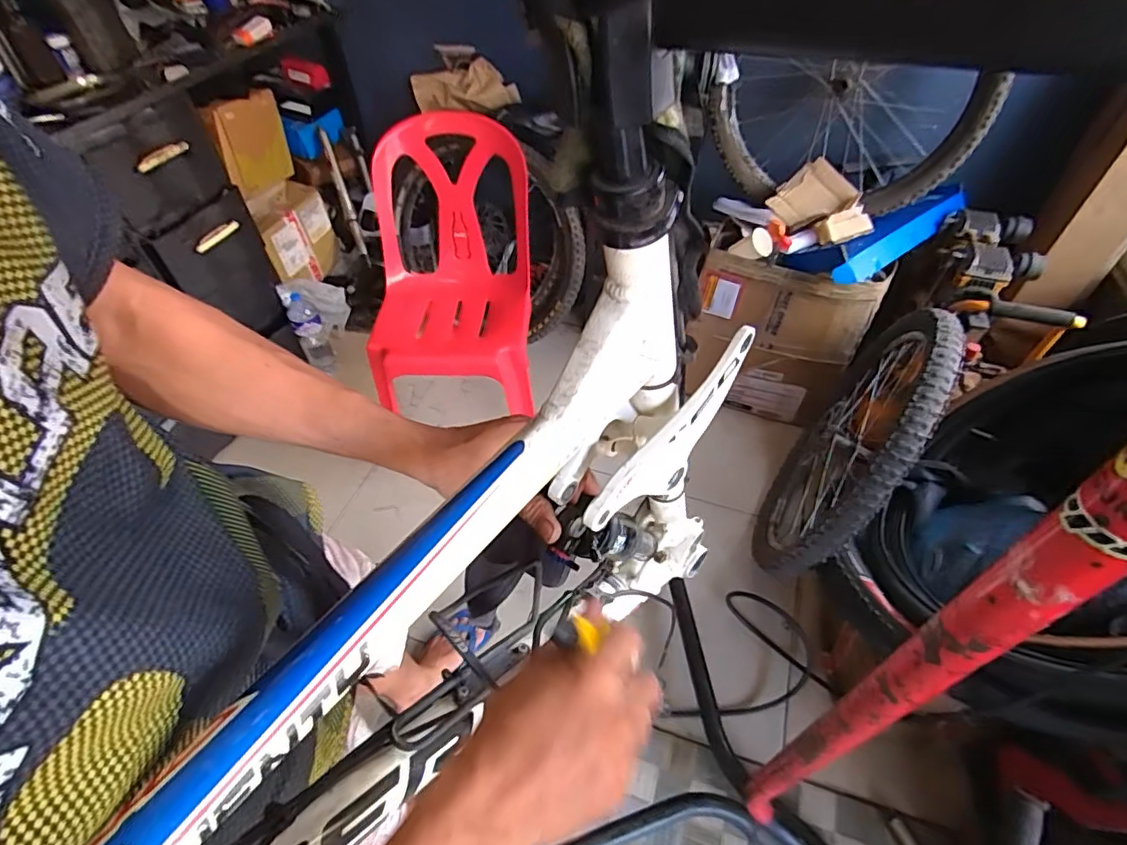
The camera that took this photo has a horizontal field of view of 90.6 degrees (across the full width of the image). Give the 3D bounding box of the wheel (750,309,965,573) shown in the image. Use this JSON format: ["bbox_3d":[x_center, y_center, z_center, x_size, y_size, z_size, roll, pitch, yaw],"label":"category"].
[{"bbox_3d":[0.633,0.030,1.258,0.096,0.646,0.679,32,57,9],"label":"wheel"}]

